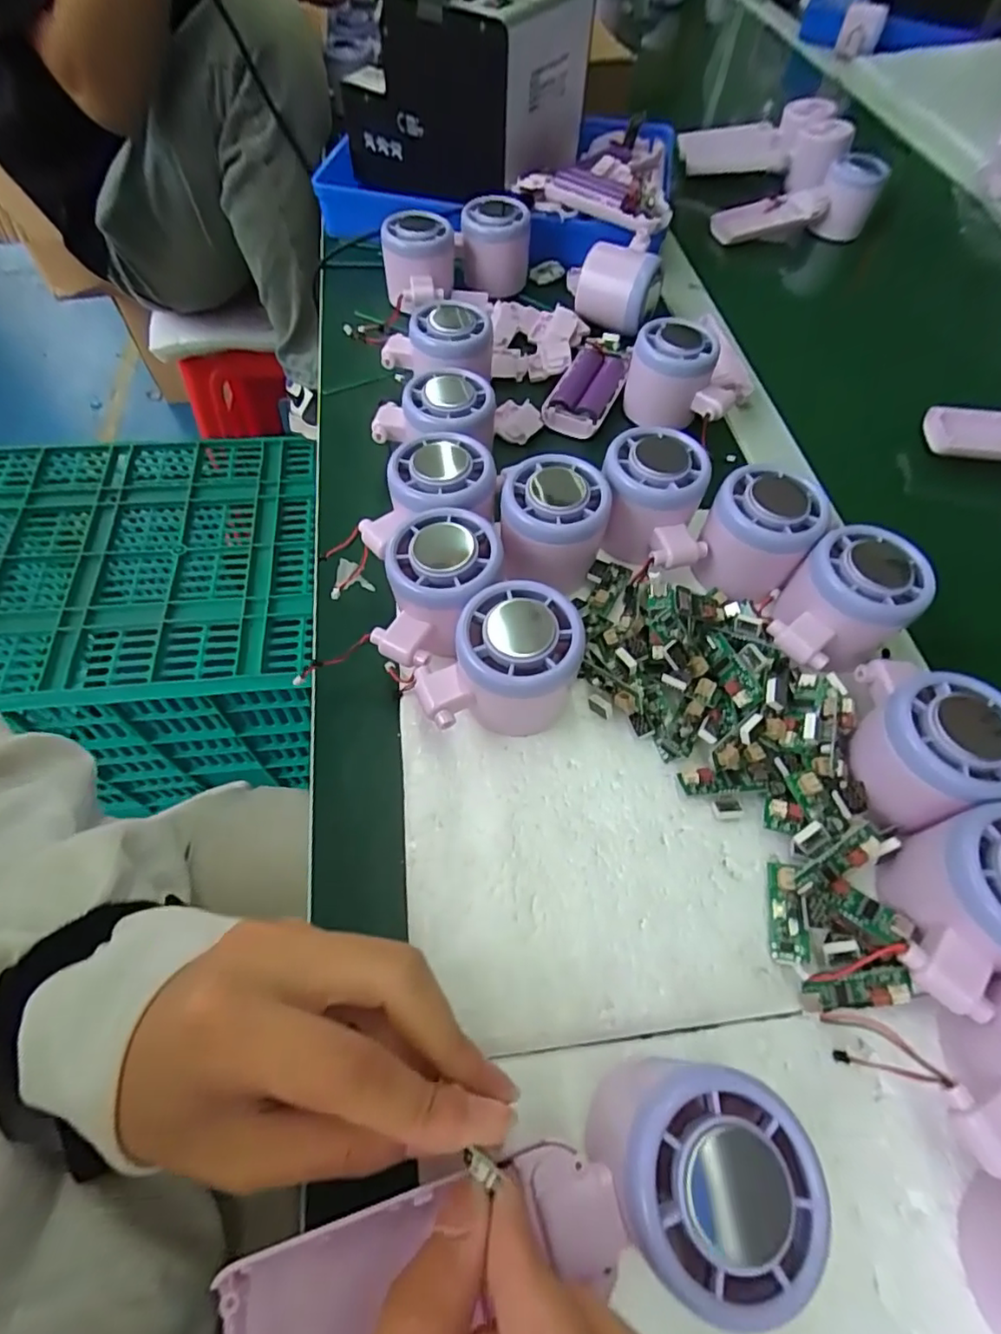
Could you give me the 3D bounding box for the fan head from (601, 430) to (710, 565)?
[{"bbox_3d":[0.083,-0.088,0.326,0.055,0.055,0.068,10,60,4],"label":"fan head"}]

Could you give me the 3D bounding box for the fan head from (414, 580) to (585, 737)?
[{"bbox_3d":[-0.001,0.000,0.271,0.071,0.060,0.054,-2,60,-3],"label":"fan head"}]

